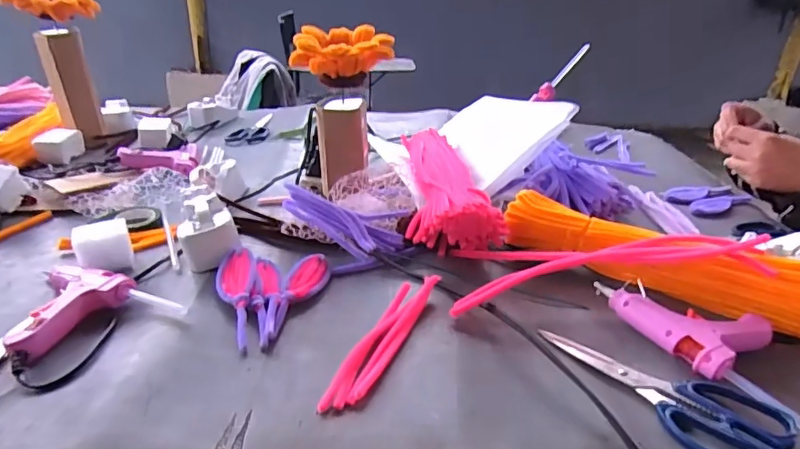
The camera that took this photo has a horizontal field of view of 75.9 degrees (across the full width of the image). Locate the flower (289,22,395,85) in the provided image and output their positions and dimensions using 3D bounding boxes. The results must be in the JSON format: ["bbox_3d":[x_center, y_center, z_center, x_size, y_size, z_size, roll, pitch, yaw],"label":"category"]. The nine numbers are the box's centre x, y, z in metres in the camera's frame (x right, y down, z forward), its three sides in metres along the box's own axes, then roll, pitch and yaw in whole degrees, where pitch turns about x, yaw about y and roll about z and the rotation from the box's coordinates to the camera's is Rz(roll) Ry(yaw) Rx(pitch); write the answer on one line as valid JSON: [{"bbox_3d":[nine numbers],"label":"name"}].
[{"bbox_3d":[-0.062,-0.186,0.572,0.107,0.052,0.092,2,28,-3],"label":"flower"}]

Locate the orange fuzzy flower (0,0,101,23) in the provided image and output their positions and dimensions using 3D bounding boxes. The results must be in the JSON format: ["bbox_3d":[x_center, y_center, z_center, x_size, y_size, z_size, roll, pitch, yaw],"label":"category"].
[{"bbox_3d":[-0.522,-0.333,0.767,0.126,0.042,0.099,-11,31,-26],"label":"orange fuzzy flower"}]

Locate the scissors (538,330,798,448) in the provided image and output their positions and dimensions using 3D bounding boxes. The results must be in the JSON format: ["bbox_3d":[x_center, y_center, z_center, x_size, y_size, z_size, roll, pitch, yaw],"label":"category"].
[{"bbox_3d":[0.181,0.120,0.375,0.172,0.015,0.066,24,34,34],"label":"scissors"}]

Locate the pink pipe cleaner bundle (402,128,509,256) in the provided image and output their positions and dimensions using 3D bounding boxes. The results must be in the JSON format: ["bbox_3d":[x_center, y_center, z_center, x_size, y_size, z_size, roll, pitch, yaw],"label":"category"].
[{"bbox_3d":[0.054,-0.066,0.645,0.099,0.053,0.296,2,28,-5],"label":"pink pipe cleaner bundle"}]

